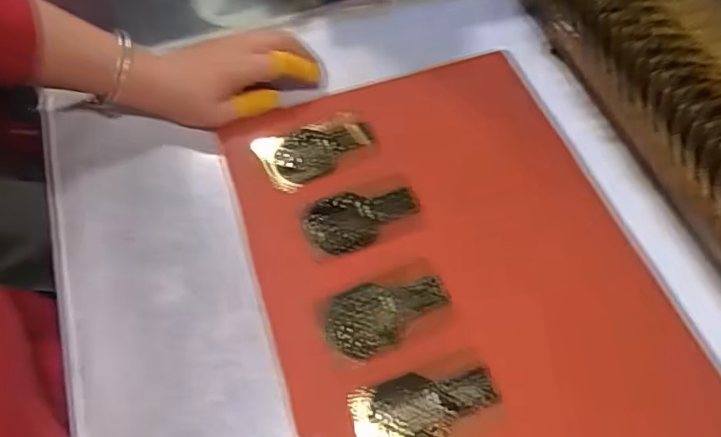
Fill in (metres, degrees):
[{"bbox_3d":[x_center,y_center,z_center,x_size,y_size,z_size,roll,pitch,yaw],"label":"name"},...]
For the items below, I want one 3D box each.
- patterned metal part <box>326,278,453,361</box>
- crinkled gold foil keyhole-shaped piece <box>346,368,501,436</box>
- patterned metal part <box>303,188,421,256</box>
[{"bbox_3d":[0.018,0.062,0.361,0.084,0.004,0.046,-20,62,-12],"label":"patterned metal part"},{"bbox_3d":[0.041,0.119,0.327,0.089,0.004,0.050,-13,61,-8],"label":"crinkled gold foil keyhole-shaped piece"},{"bbox_3d":[0.001,-0.003,0.398,0.083,0.004,0.048,-23,62,-13],"label":"patterned metal part"}]

